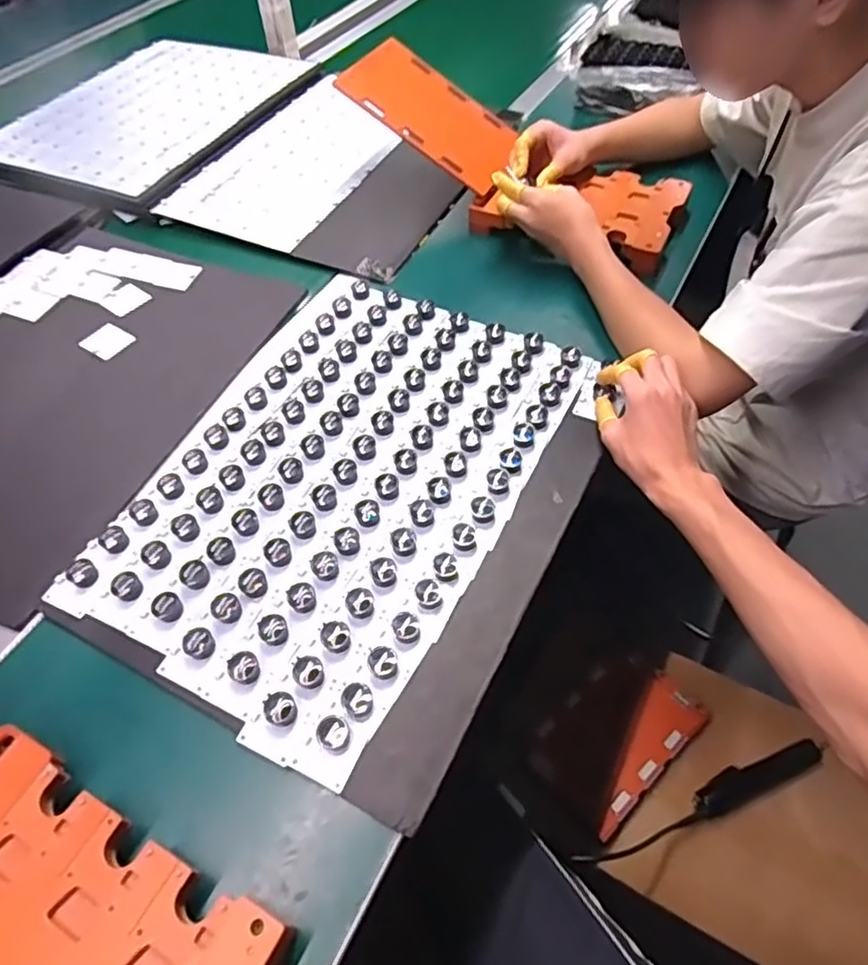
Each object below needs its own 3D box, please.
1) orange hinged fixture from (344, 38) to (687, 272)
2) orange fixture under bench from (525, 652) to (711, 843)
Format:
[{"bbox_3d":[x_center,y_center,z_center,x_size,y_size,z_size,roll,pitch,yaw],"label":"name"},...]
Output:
[{"bbox_3d":[0.106,-0.428,0.830,0.440,0.151,0.156,23,59,17],"label":"orange hinged fixture"},{"bbox_3d":[0.272,0.375,0.965,0.254,0.020,0.162,-37,60,-22],"label":"orange fixture under bench"}]

